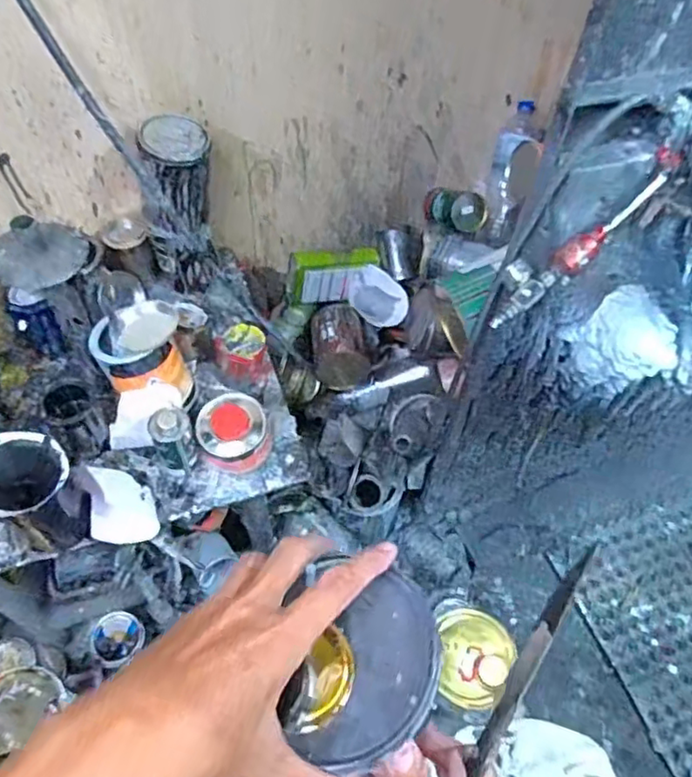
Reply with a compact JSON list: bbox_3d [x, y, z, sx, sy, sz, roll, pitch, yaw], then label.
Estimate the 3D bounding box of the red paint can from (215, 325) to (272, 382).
[{"bbox_3d":[-0.157,-0.054,0.983,0.069,0.092,0.063,1,54,-1],"label":"red paint can"}]

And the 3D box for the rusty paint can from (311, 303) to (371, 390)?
[{"bbox_3d":[-0.014,-0.082,1.238,0.108,0.107,0.155,-5,55,-6],"label":"rusty paint can"}]

